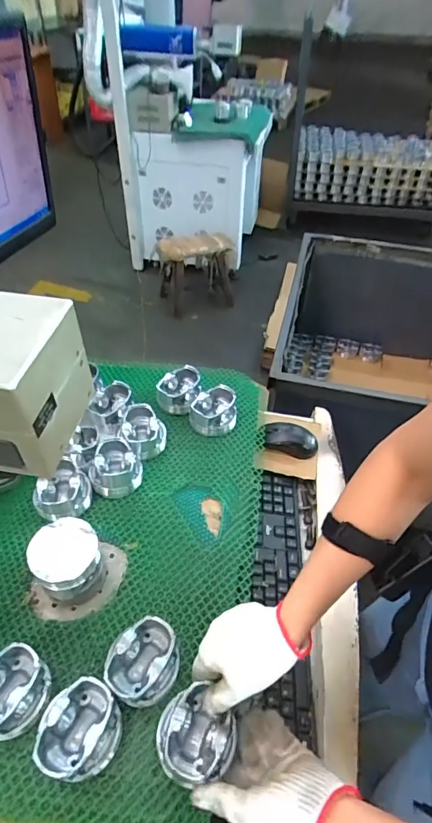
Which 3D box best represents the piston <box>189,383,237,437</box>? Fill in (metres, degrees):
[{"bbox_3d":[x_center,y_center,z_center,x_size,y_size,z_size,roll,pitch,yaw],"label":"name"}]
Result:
[{"bbox_3d":[-0.004,-0.001,0.771,0.080,0.048,0.076,0,45,0],"label":"piston"}]

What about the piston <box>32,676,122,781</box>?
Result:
[{"bbox_3d":[-0.141,0.330,0.465,0.078,0.060,0.085,9,46,8],"label":"piston"}]

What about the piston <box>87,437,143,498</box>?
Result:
[{"bbox_3d":[-0.154,0.085,0.683,0.077,0.047,0.081,0,45,0],"label":"piston"}]

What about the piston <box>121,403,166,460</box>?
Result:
[{"bbox_3d":[-0.121,0.033,0.744,0.073,0.046,0.082,-5,45,-6],"label":"piston"}]

